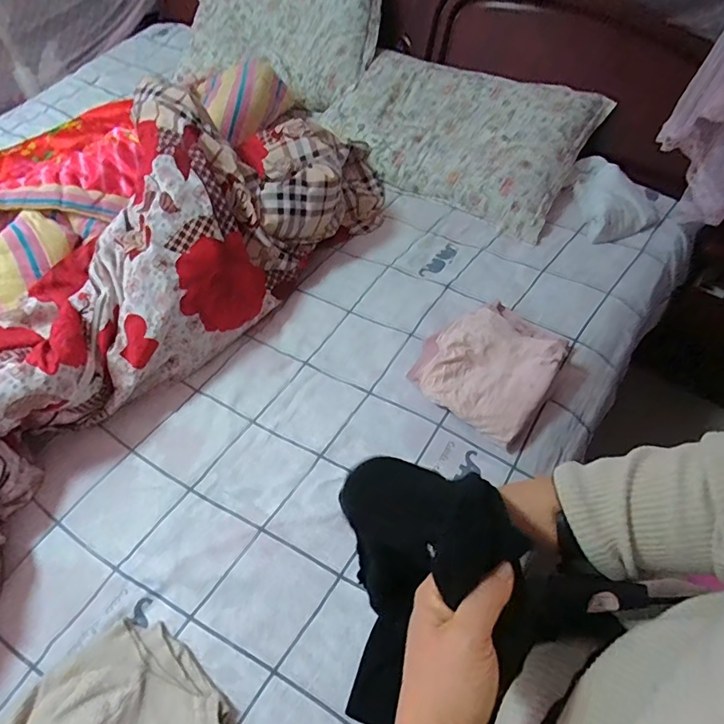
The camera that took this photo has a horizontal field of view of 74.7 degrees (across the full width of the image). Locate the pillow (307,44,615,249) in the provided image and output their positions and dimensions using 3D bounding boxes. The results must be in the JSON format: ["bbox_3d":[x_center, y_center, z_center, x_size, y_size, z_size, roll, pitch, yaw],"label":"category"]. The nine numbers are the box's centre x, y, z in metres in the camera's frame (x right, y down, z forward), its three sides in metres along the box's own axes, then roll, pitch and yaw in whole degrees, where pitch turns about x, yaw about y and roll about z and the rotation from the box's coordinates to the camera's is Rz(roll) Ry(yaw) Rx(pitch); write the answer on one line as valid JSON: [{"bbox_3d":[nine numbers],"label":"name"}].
[{"bbox_3d":[0.258,-0.624,1.258,0.641,0.143,0.446,30,62,19],"label":"pillow"}]

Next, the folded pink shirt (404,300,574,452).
[{"bbox_3d":[0.245,-0.005,0.903,0.236,0.070,0.271,31,63,20],"label":"folded pink shirt"}]

